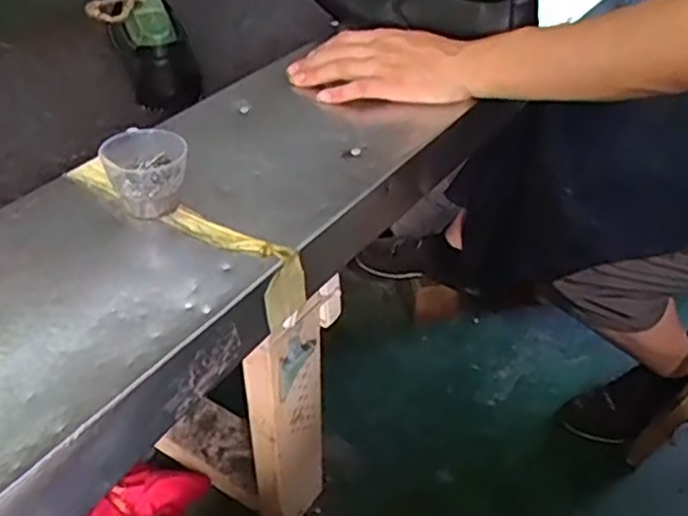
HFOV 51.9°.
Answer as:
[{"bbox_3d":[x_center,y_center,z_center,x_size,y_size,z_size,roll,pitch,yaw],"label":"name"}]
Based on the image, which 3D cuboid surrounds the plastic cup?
[{"bbox_3d":[-0.152,-0.067,0.549,0.048,0.055,0.051,16,42,17],"label":"plastic cup"}]

